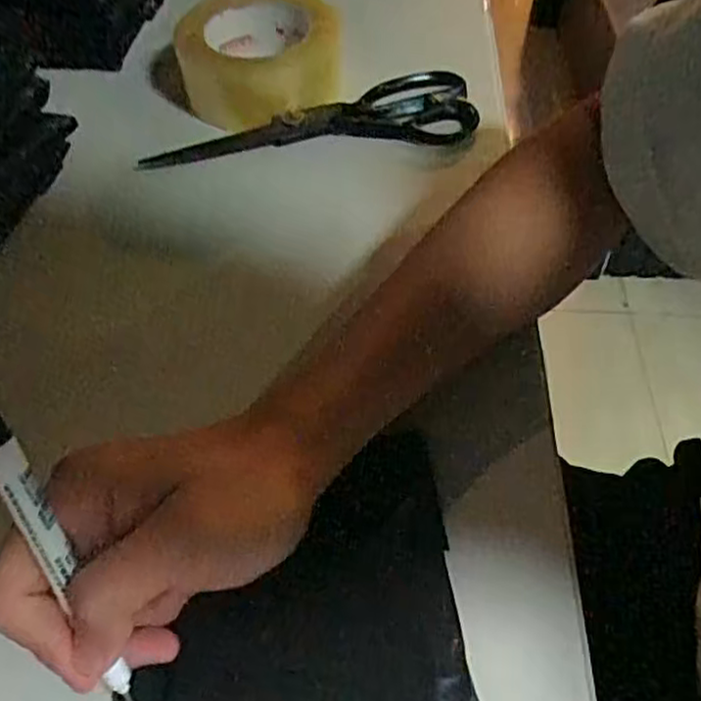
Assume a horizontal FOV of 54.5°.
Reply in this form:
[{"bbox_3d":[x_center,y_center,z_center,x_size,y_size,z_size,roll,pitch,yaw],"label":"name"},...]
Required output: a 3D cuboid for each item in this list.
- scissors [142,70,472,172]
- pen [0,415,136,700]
[{"bbox_3d":[-0.027,-0.162,0.480,0.227,0.020,0.072,-7,51,-5],"label":"scissors"},{"bbox_3d":[-0.090,0.076,0.220,0.010,0.128,0.009,-22,27,-17],"label":"pen"}]

